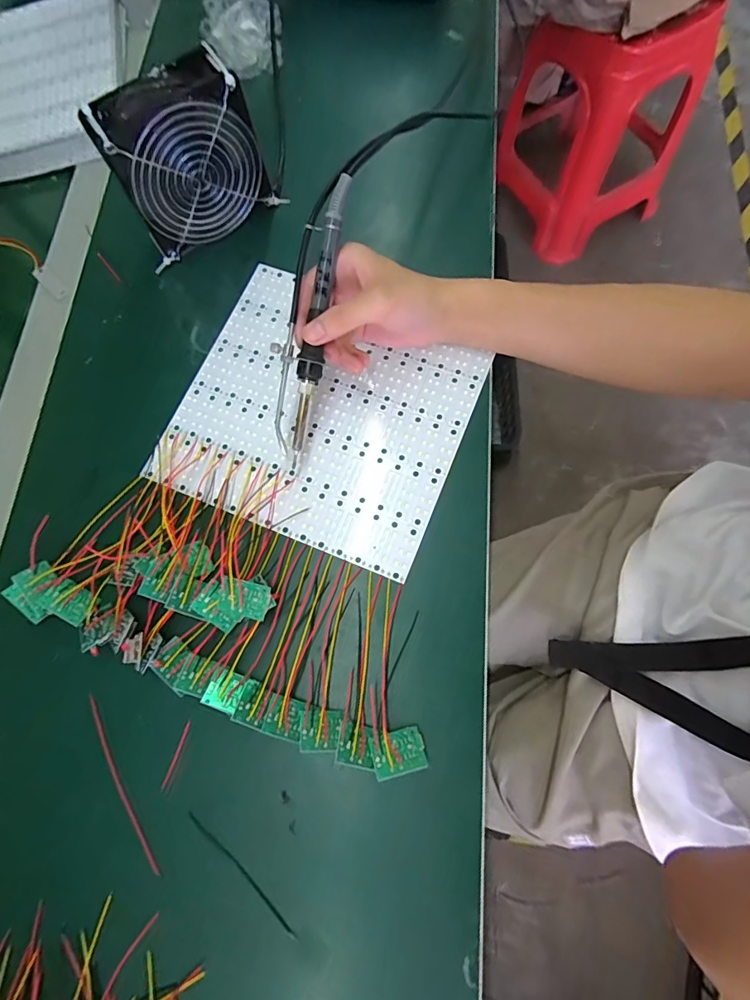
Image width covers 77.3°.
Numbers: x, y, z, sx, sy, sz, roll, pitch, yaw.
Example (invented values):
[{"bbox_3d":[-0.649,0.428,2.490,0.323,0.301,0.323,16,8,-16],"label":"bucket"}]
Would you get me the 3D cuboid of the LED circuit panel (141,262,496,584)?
[{"bbox_3d":[-0.046,-0.073,0.398,0.233,0.006,0.209,22,76,7],"label":"LED circuit panel"}]

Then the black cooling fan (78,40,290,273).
[{"bbox_3d":[-0.158,-0.284,0.403,0.125,0.120,0.056,-38,77,-9],"label":"black cooling fan"}]

